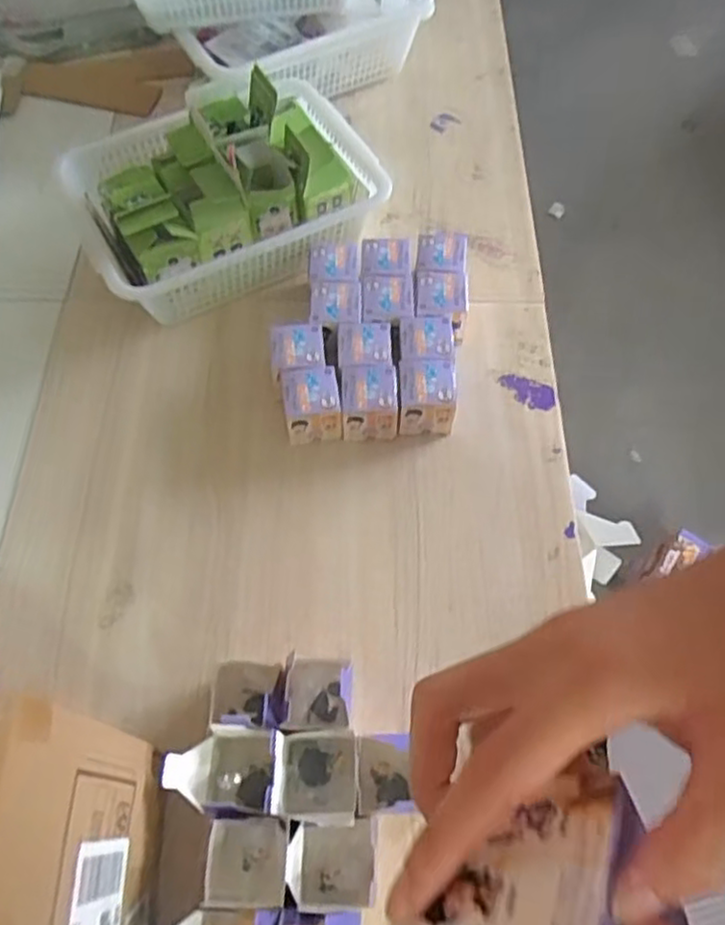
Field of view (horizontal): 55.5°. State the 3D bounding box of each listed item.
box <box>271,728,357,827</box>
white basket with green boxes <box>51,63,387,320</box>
[{"bbox_3d":[-0.038,0.254,0.562,0.063,0.074,0.071,0,63,0],"label":"box"},{"bbox_3d":[-0.165,-0.331,0.849,0.349,0.150,0.285,-21,64,-10],"label":"white basket with green boxes"}]

